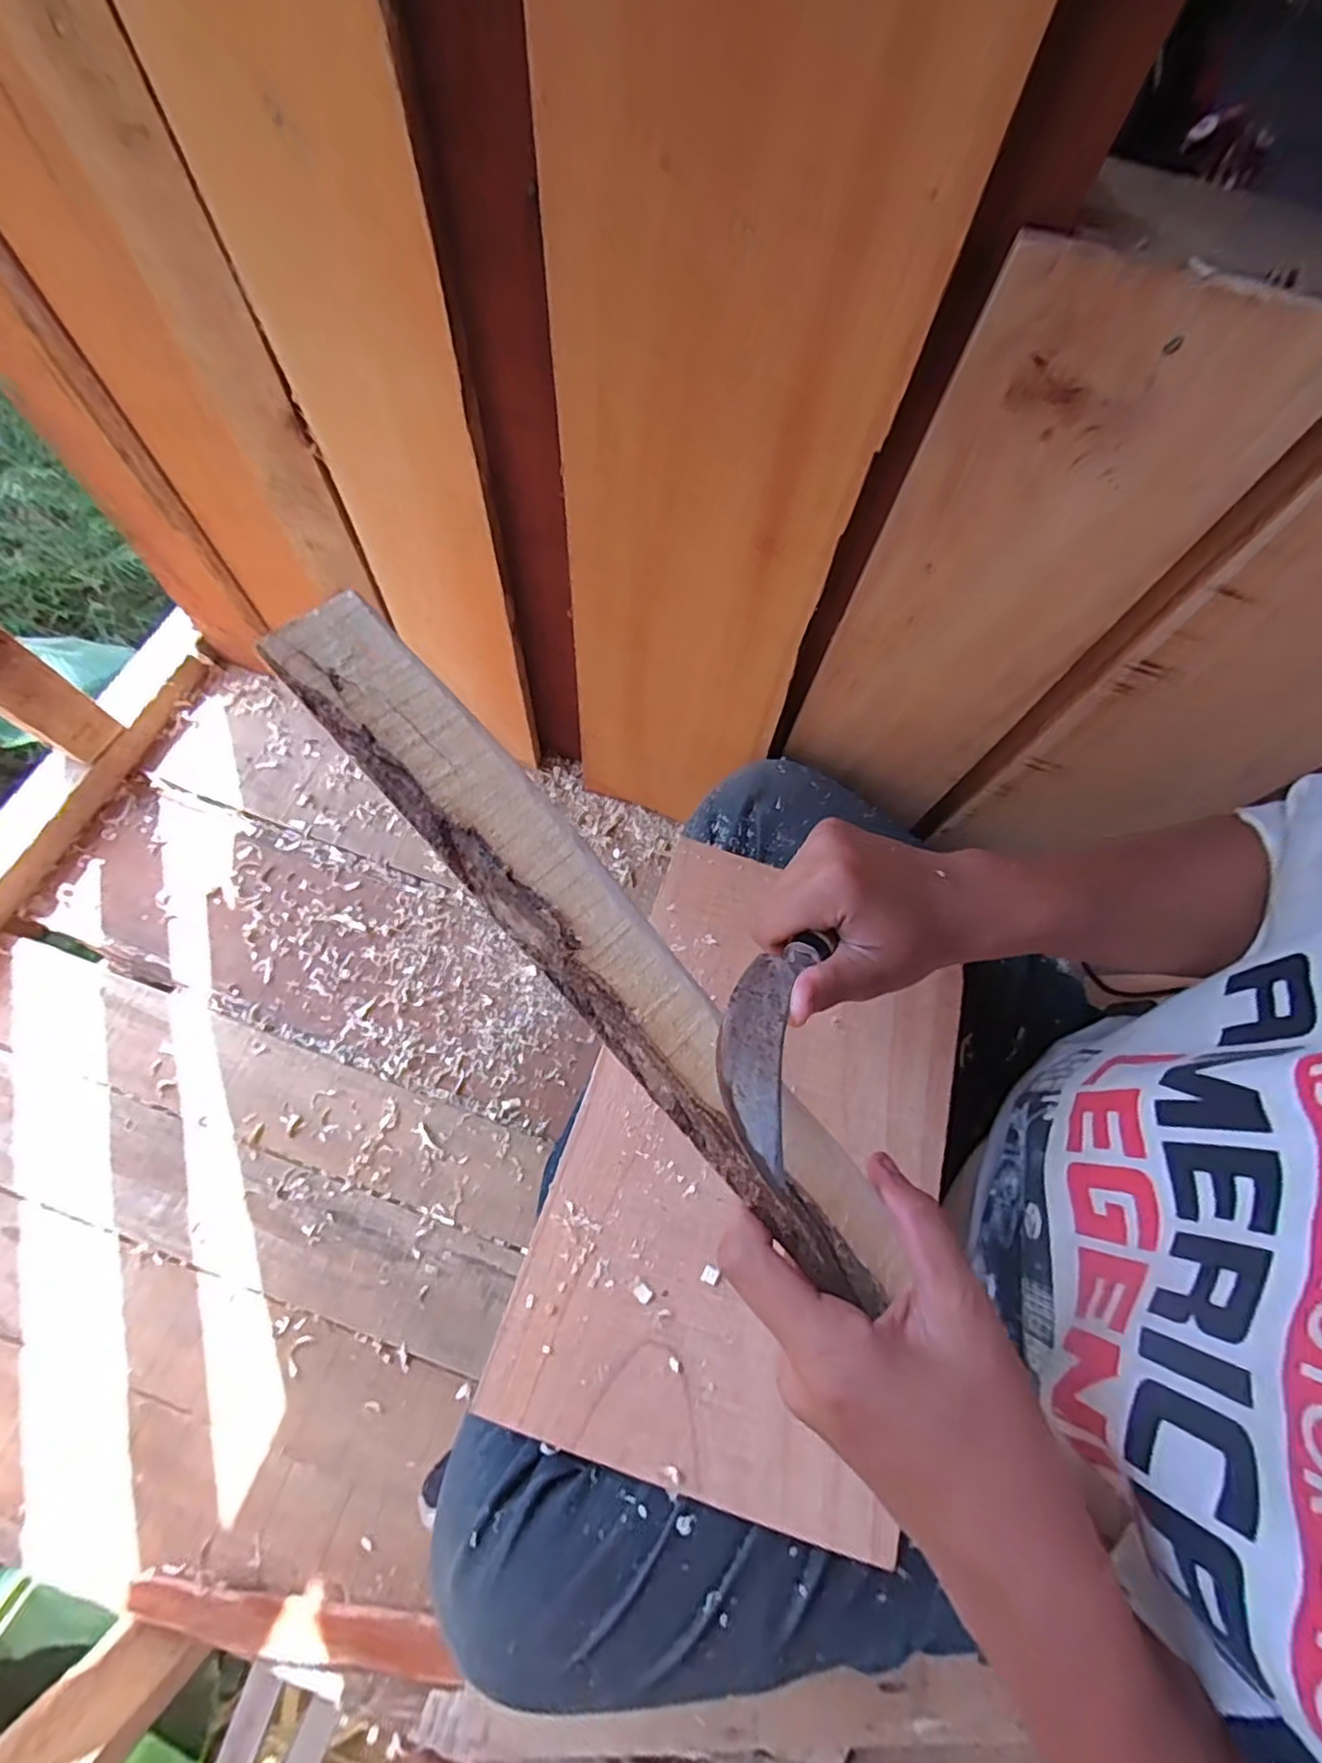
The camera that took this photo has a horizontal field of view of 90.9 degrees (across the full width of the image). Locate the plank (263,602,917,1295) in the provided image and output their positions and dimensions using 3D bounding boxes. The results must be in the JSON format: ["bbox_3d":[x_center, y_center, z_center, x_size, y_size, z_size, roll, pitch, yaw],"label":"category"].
[{"bbox_3d":[-0.019,0.028,0.231,0.039,0.012,0.302,-41,93,-16],"label":"plank"}]

